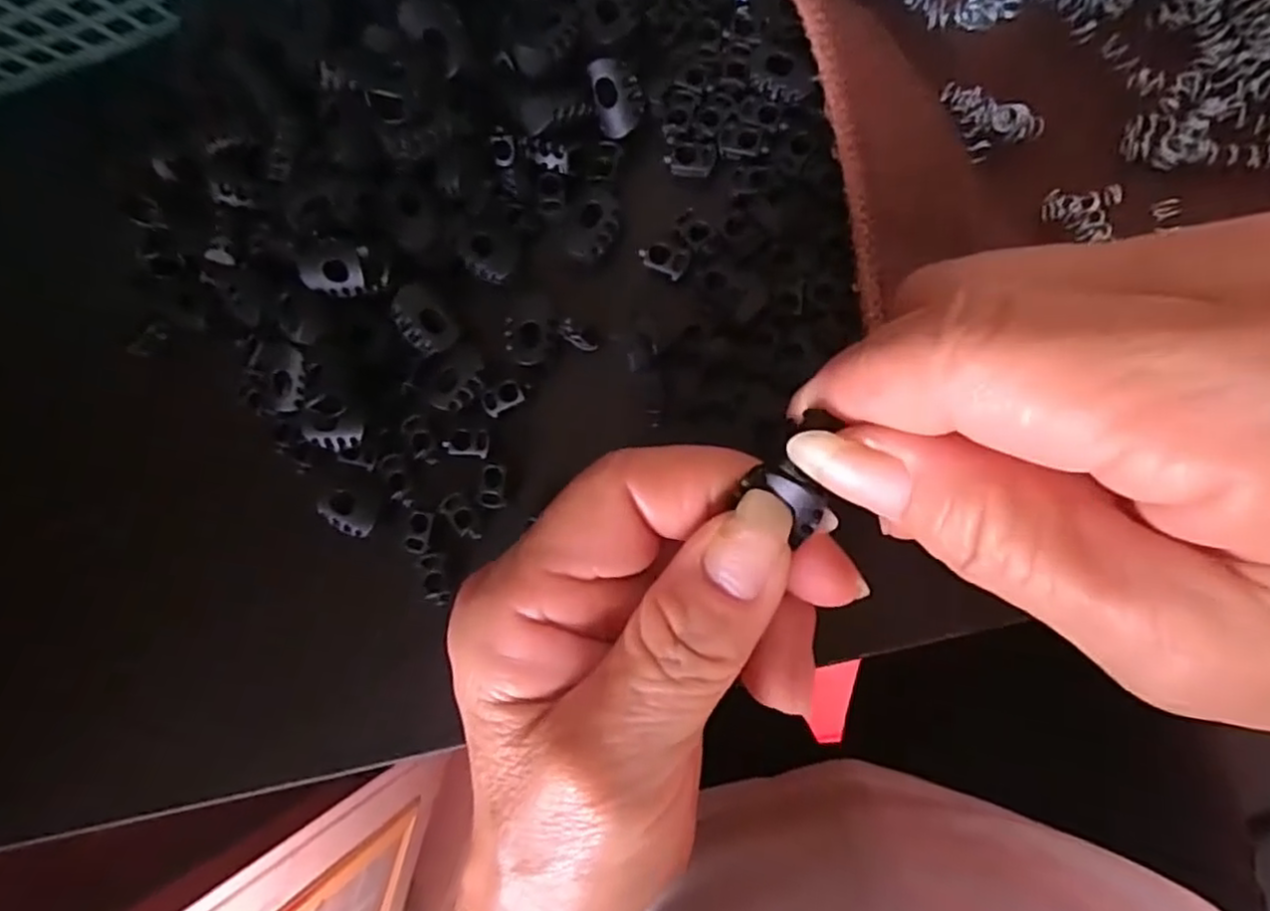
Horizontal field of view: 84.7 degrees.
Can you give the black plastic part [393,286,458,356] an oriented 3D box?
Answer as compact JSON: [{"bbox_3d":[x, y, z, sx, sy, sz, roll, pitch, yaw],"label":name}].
[{"bbox_3d":[-0.064,-0.041,0.209,0.015,0.006,0.019,-35,80,6],"label":"black plastic part"}]

